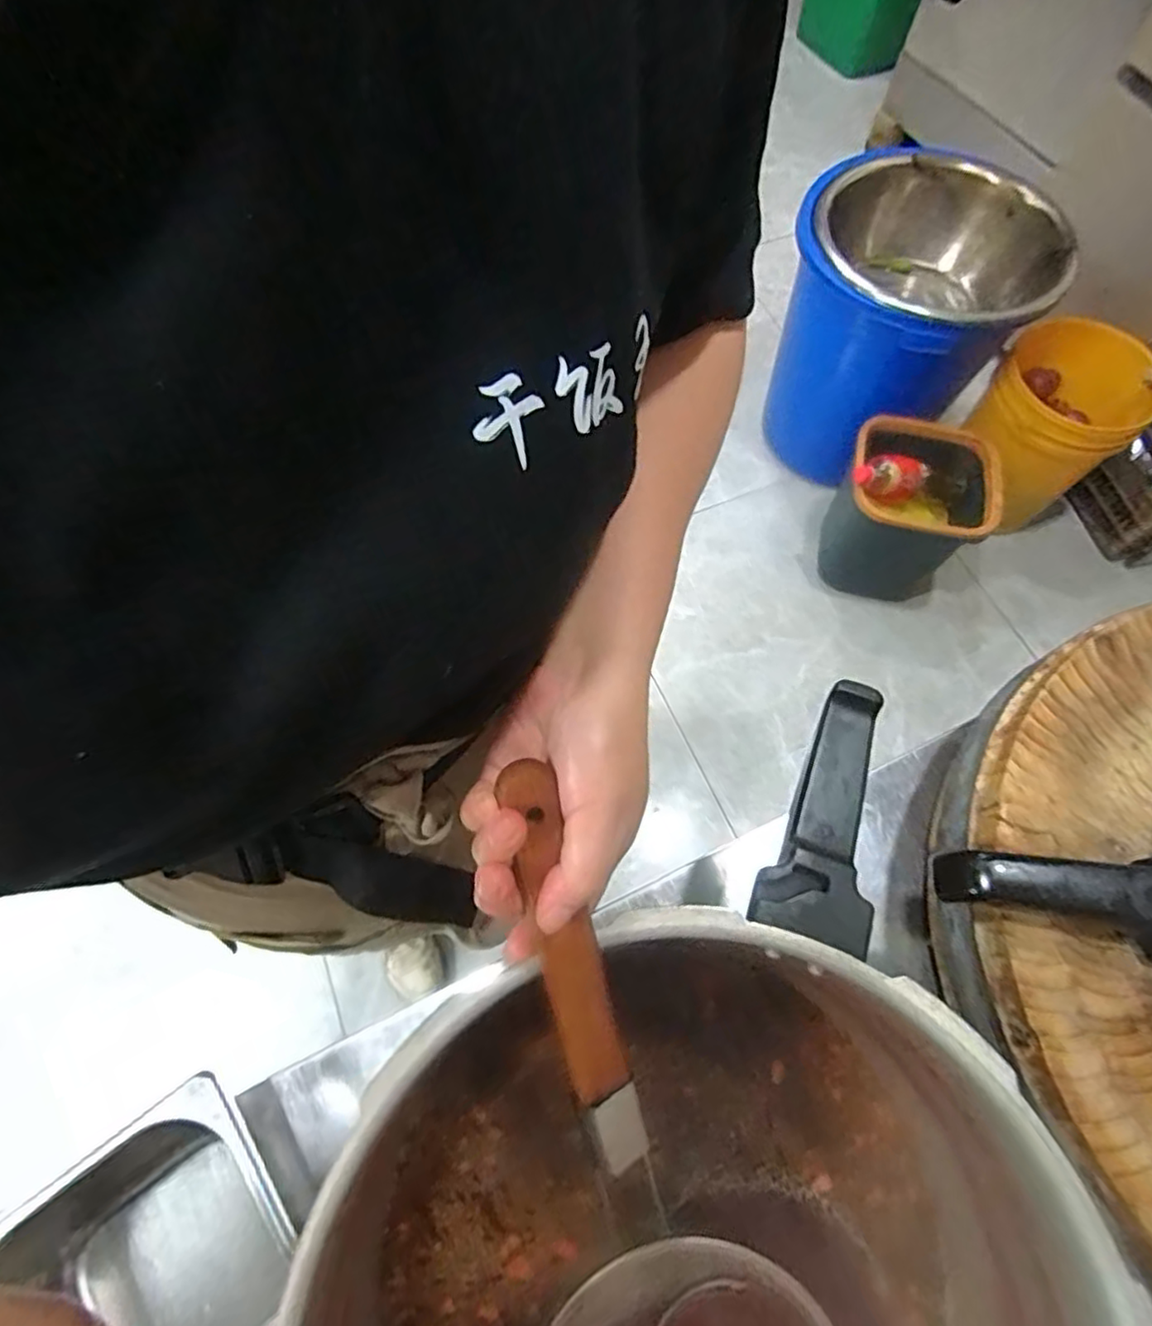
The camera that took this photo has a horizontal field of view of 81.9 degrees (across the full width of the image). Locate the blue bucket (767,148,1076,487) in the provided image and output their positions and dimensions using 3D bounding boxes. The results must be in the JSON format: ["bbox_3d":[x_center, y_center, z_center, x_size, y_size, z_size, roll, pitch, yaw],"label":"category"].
[{"bbox_3d":[0.666,-0.691,1.388,0.403,0.474,0.403,0,66,-1],"label":"blue bucket"}]

